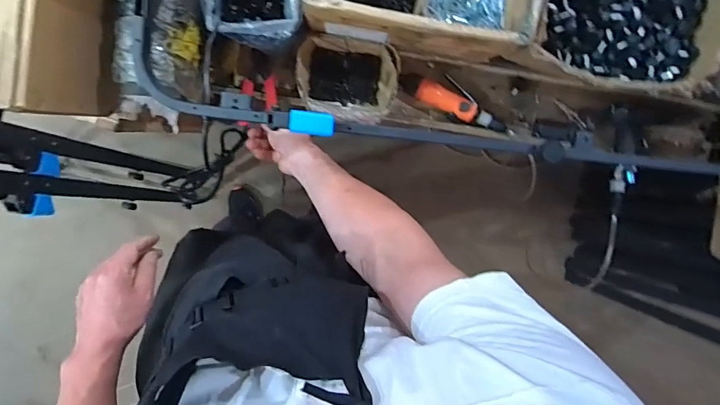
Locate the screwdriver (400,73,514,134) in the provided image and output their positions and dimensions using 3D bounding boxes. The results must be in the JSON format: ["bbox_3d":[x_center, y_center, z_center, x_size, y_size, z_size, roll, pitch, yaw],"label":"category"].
[{"bbox_3d":[0.181,-0.191,0.830,0.234,0.054,0.071,29,97,-7],"label":"screwdriver"}]

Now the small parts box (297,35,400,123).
[{"bbox_3d":[-0.025,-0.216,0.783,0.172,0.099,0.135,9,99,-4],"label":"small parts box"}]

